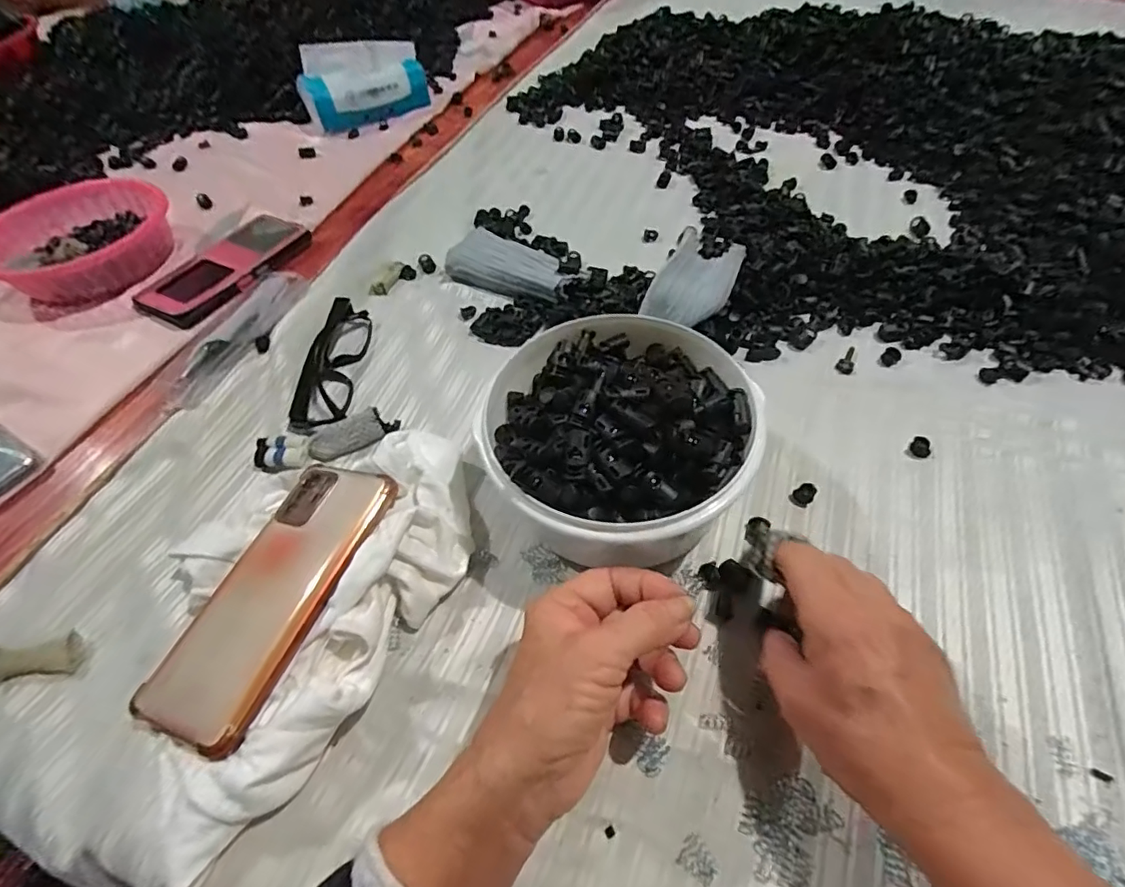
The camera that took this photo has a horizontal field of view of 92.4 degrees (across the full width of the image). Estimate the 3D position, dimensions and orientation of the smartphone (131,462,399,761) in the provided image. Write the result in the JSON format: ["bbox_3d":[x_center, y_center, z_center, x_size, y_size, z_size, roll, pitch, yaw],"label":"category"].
[{"bbox_3d":[-0.162,0.079,0.303,0.076,0.011,0.159,10,55,24],"label":"smartphone"}]

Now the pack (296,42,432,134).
[{"bbox_3d":[-0.277,-0.499,0.748,0.167,0.077,0.106,-20,54,-10],"label":"pack"}]

